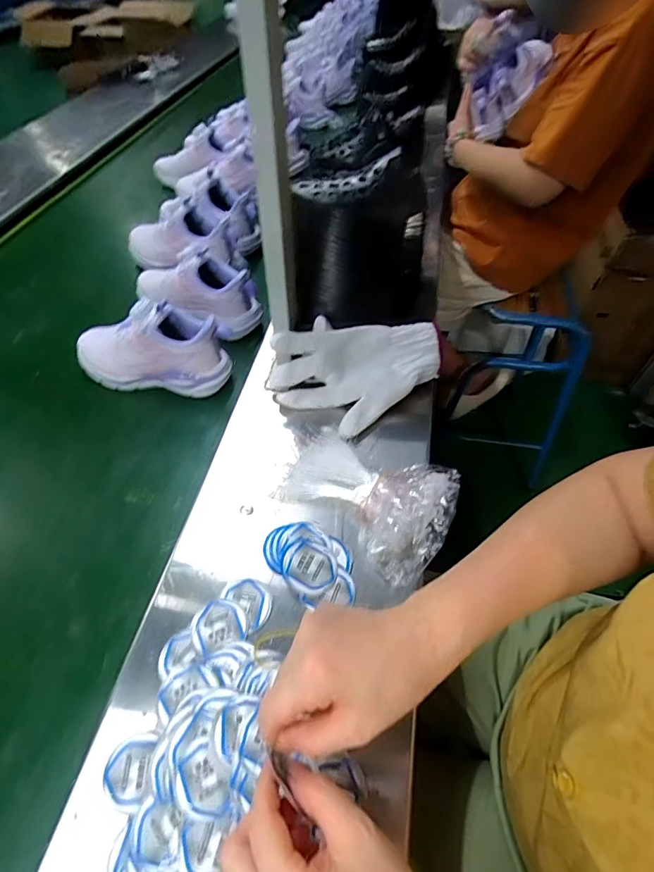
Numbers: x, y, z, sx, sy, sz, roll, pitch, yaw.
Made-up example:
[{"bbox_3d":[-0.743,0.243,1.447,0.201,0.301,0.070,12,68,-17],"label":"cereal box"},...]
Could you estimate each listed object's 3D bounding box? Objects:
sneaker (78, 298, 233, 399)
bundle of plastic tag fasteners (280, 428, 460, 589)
[{"bbox_3d":[-0.227,-0.115,0.564,0.196,0.108,0.062,7,52,3],"label":"sneaker"},{"bbox_3d":[0.039,0.062,0.447,0.164,0.027,0.125,23,55,14],"label":"bundle of plastic tag fasteners"}]

